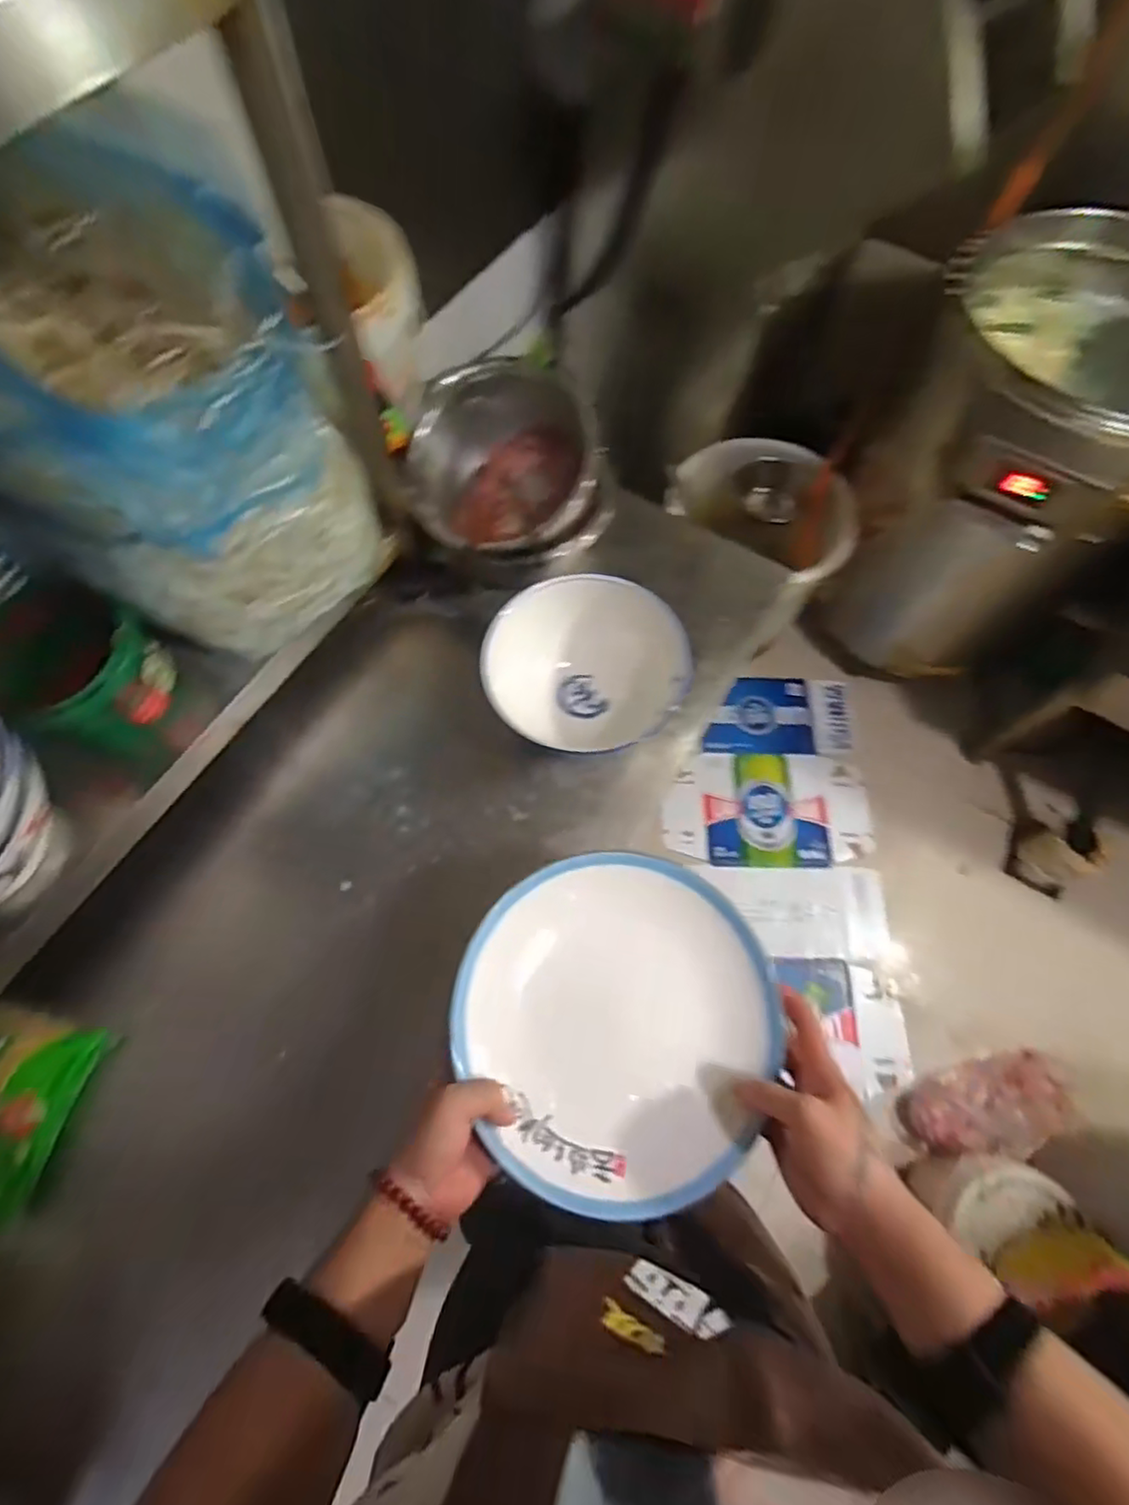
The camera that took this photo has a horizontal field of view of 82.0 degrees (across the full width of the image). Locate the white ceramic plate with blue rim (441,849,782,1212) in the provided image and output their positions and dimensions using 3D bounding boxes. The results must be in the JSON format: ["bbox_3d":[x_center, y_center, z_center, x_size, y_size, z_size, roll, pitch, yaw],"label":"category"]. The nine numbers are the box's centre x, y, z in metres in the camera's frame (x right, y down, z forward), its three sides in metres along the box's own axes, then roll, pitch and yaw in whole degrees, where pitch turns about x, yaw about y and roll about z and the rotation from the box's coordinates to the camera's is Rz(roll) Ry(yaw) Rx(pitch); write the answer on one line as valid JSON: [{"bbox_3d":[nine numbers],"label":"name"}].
[{"bbox_3d":[0.043,0.199,0.486,0.233,0.038,0.235,-1,68,-1],"label":"white ceramic plate with blue rim"}]

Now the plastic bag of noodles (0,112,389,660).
[{"bbox_3d":[-0.369,-0.294,0.591,0.336,0.267,0.281,38,72,14],"label":"plastic bag of noodles"}]

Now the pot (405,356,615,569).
[{"bbox_3d":[-0.069,-0.311,0.755,0.206,0.144,0.193,0,68,0],"label":"pot"}]

